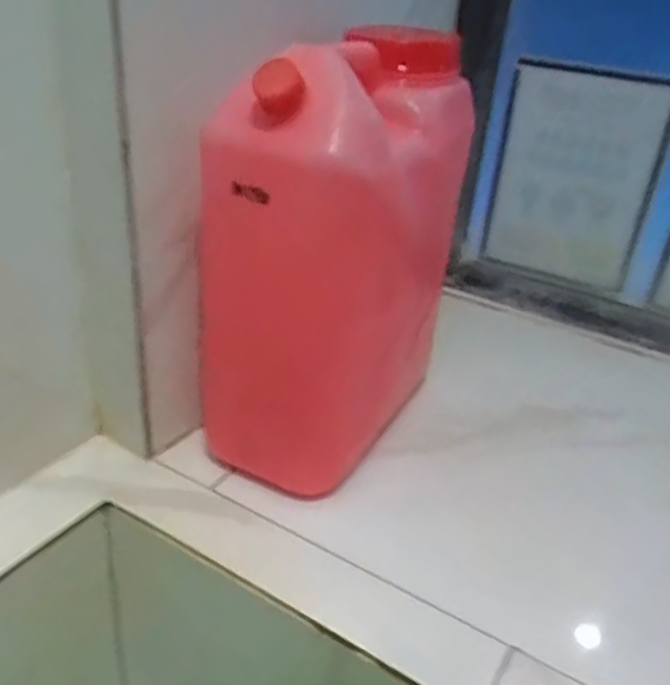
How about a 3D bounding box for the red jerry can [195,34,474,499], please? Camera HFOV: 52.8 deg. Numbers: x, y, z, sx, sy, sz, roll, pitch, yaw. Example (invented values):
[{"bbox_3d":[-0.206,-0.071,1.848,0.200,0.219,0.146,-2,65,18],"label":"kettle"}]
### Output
[{"bbox_3d":[0.004,-0.075,0.683,0.157,0.406,0.261,21,34,22],"label":"red jerry can"}]

